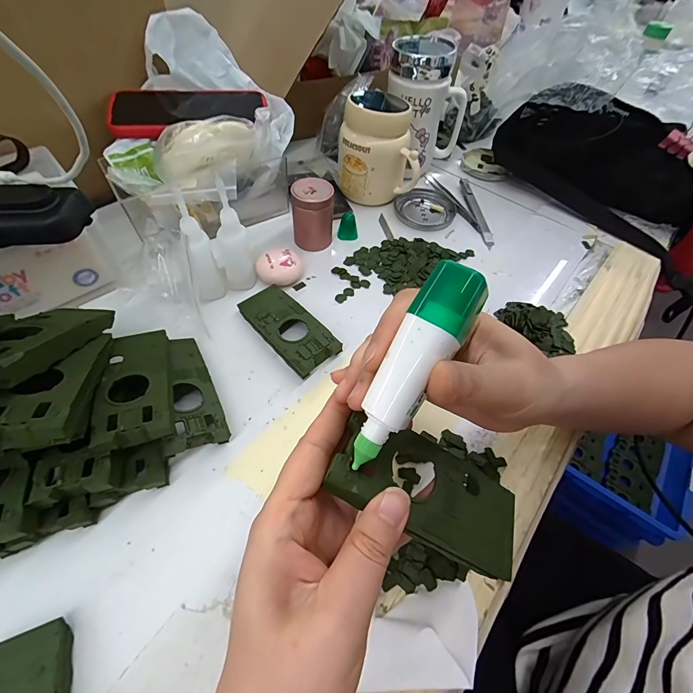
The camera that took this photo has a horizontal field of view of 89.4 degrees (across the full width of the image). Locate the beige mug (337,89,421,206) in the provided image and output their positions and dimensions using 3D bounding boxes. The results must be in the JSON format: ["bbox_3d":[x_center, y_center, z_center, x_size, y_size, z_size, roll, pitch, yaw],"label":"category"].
[{"bbox_3d":[0.039,-0.248,0.436,0.094,0.113,0.090,0,56,-4],"label":"beige mug"}]

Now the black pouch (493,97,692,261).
[{"bbox_3d":[0.321,-0.235,0.449,0.265,0.104,0.078,38,61,20],"label":"black pouch"}]

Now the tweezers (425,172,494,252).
[{"bbox_3d":[0.164,-0.190,0.469,0.052,0.007,0.154,-16,58,-15],"label":"tweezers"}]

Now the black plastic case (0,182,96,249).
[{"bbox_3d":[-0.255,-0.098,0.257,0.106,0.025,0.037,-10,57,-11],"label":"black plastic case"}]

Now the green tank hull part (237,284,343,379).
[{"bbox_3d":[-0.056,-0.018,0.330,0.047,0.020,0.104,-37,65,-25],"label":"green tank hull part"}]

